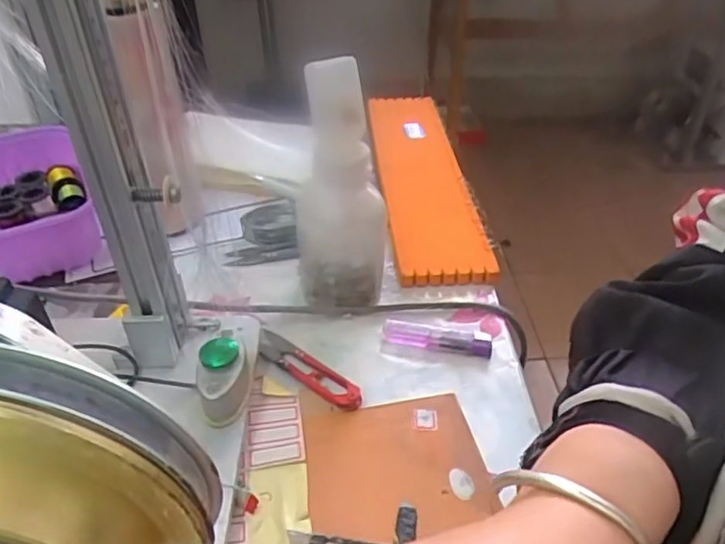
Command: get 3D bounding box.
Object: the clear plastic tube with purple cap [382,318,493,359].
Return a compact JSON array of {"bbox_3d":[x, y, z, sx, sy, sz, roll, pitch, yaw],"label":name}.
[{"bbox_3d":[0.054,0.048,0.439,0.077,0.009,0.021,8,38,10],"label":"clear plastic tube with purple cap"}]

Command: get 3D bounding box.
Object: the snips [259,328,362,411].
[{"bbox_3d":[-0.040,0.065,0.416,0.099,0.011,0.022,30,46,32],"label":"snips"}]

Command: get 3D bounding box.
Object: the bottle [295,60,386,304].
[{"bbox_3d":[-0.012,-0.053,0.431,0.056,0.178,0.060,7,38,8],"label":"bottle"}]

